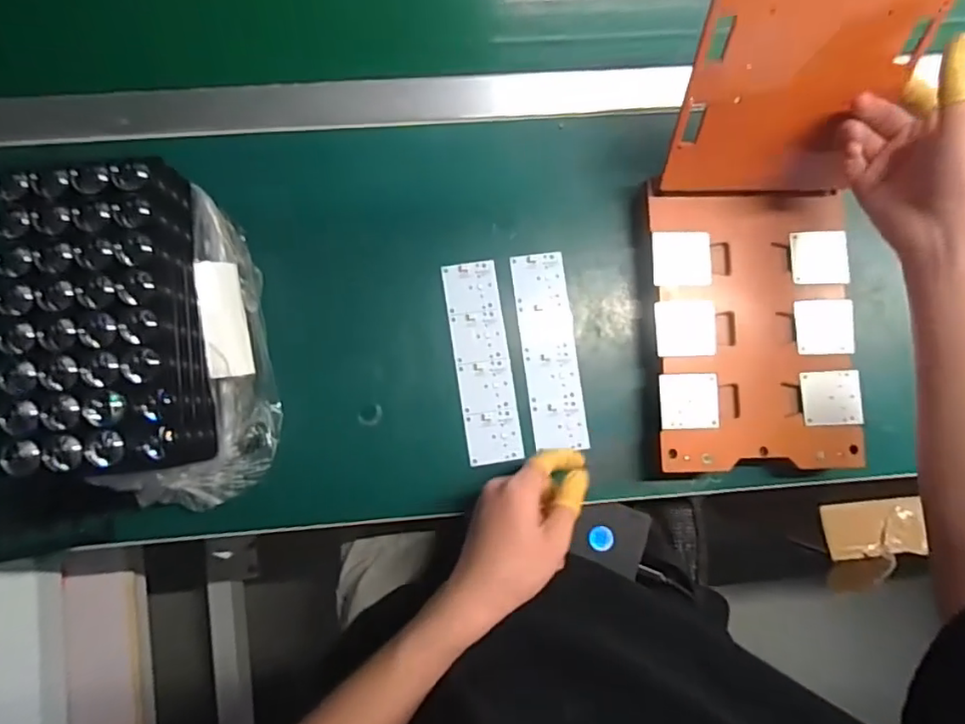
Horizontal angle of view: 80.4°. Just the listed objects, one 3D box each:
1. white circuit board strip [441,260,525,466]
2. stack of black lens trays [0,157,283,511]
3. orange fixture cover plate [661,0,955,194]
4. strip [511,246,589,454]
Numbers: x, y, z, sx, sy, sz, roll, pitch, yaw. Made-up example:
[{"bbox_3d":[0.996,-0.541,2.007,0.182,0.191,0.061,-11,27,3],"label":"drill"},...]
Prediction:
[{"bbox_3d":[0.000,-0.001,0.504,0.048,0.004,0.176,-8,85,-3],"label":"white circuit board strip"},{"bbox_3d":[-0.232,-0.007,0.411,0.121,0.149,0.216,-6,85,-3],"label":"stack of black lens trays"},{"bbox_3d":[0.227,-0.218,0.389,0.153,0.232,0.011,-1,50,-3],"label":"orange fixture cover plate"},{"bbox_3d":[0.060,-0.011,0.508,0.048,0.004,0.173,-7,85,-3],"label":"strip"}]

